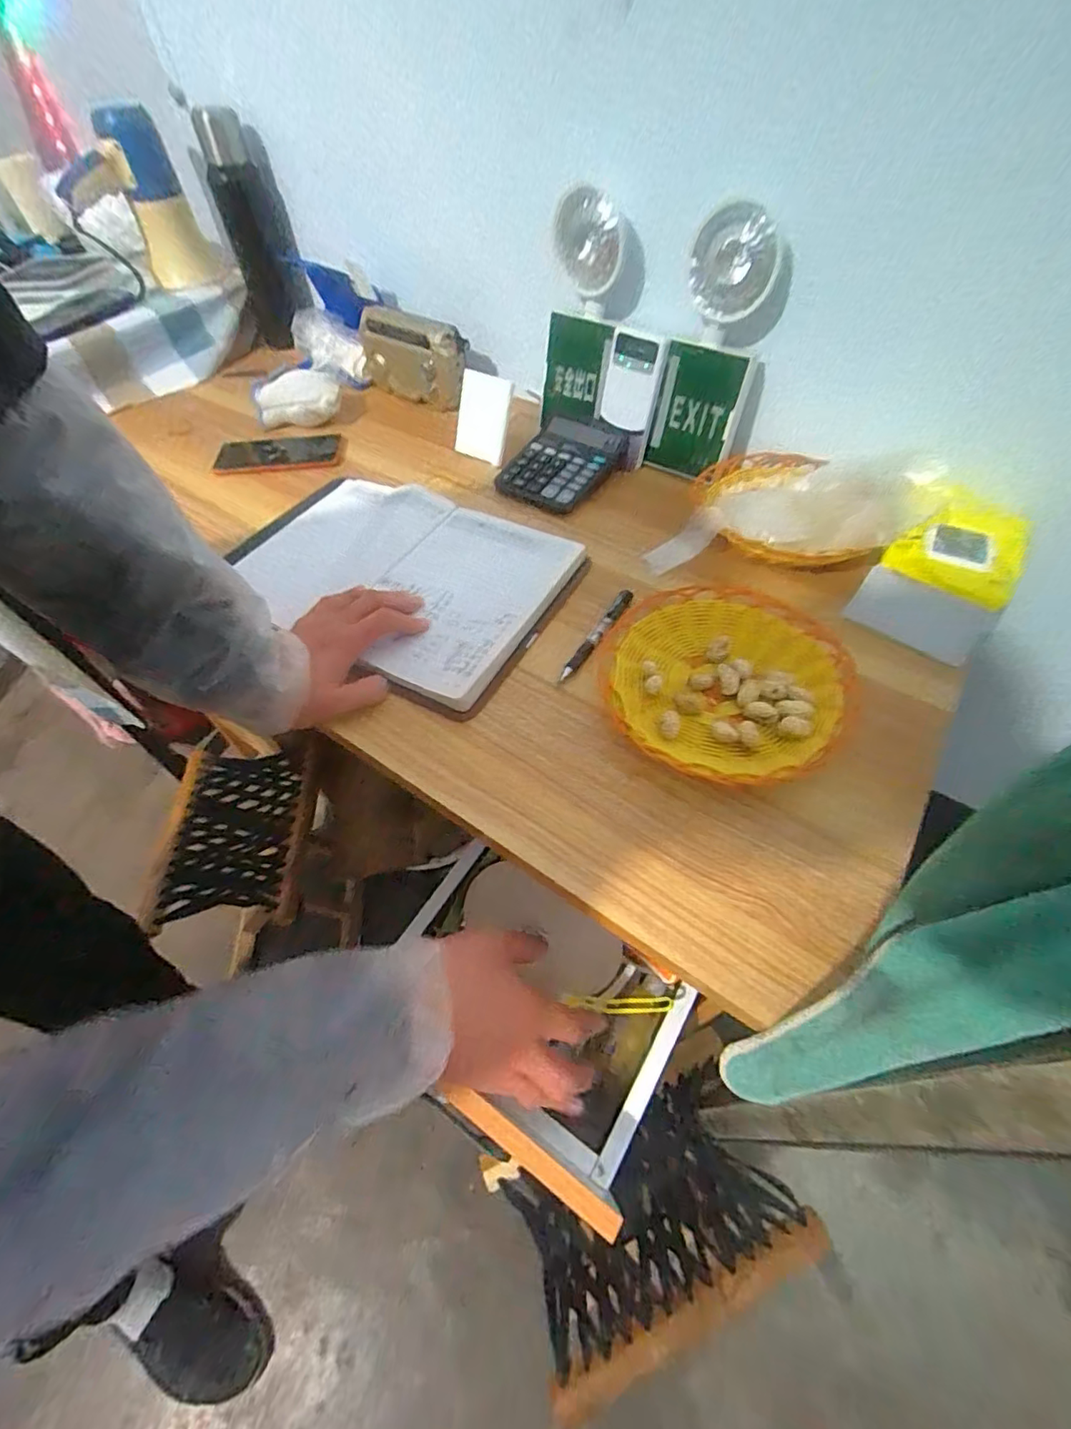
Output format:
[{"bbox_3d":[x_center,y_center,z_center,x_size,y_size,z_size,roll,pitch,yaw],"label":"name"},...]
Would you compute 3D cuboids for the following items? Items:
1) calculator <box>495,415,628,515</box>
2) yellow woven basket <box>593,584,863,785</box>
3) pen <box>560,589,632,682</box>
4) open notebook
[{"bbox_3d":[0.029,-0.323,0.695,0.119,0.042,0.145,27,59,21],"label":"calculator"},{"bbox_3d":[0.165,-0.027,0.479,0.195,0.044,0.198,-1,53,2],"label":"yellow woven basket"},{"bbox_3d":[0.061,-0.079,0.532,0.016,0.012,0.131,26,58,20],"label":"pen"},{"bbox_3d":[-0.151,-0.154,0.587,0.351,0.034,0.251,24,55,17],"label":"open notebook"}]

